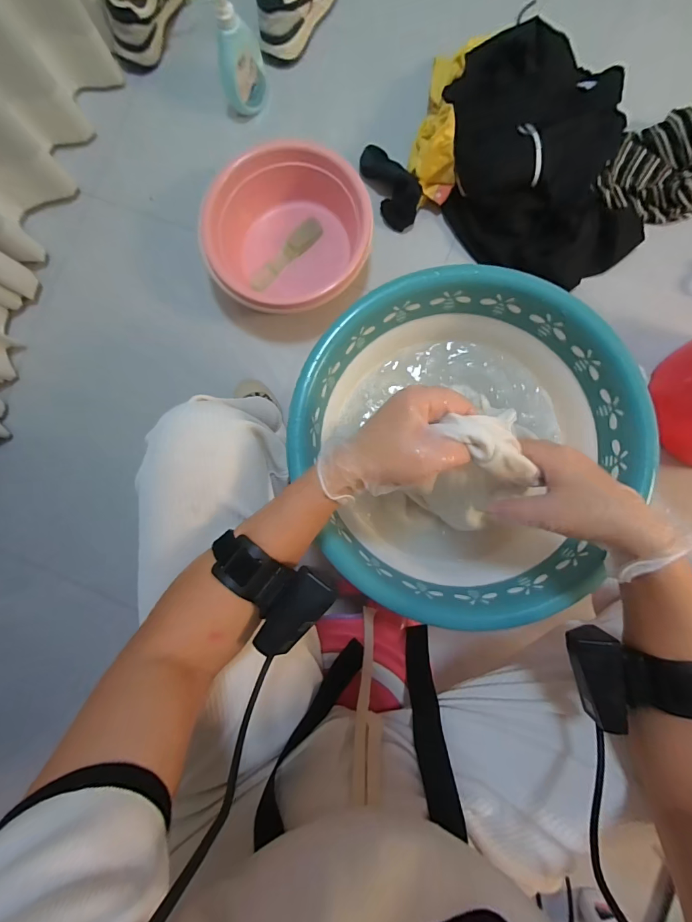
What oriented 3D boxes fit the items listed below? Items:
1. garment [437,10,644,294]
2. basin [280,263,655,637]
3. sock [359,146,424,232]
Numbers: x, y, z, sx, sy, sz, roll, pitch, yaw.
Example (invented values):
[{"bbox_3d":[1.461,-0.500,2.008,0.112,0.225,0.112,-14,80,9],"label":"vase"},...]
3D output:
[{"bbox_3d":[0.382,-0.568,0.723,0.346,0.129,0.412,-9,86,3],"label":"garment"},{"bbox_3d":[0.128,-0.027,0.455,0.350,0.133,0.346,0,86,3],"label":"basin"},{"bbox_3d":[0.092,-0.580,0.796,0.081,0.039,0.177,-32,85,1],"label":"sock"}]

